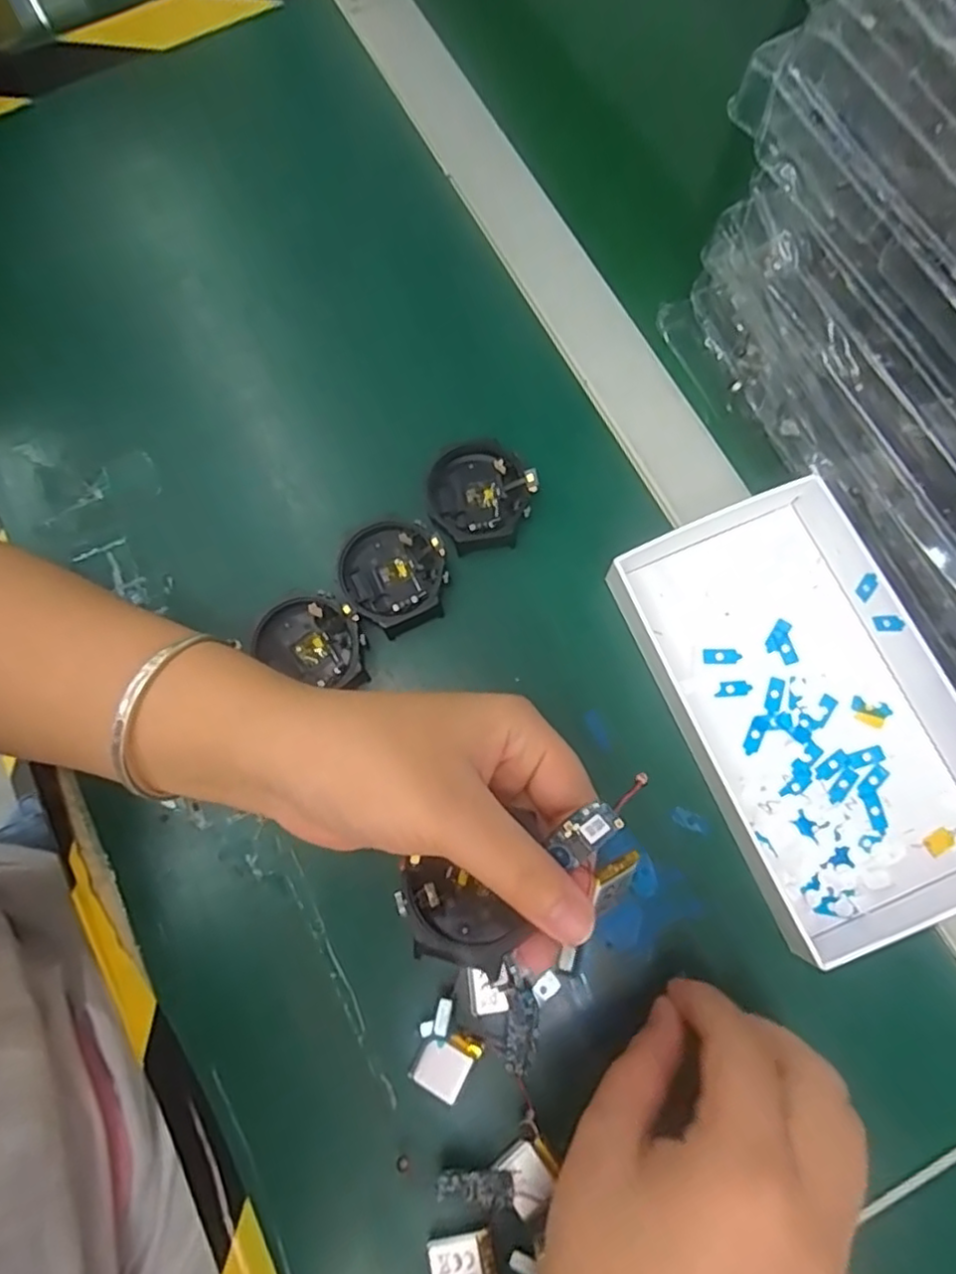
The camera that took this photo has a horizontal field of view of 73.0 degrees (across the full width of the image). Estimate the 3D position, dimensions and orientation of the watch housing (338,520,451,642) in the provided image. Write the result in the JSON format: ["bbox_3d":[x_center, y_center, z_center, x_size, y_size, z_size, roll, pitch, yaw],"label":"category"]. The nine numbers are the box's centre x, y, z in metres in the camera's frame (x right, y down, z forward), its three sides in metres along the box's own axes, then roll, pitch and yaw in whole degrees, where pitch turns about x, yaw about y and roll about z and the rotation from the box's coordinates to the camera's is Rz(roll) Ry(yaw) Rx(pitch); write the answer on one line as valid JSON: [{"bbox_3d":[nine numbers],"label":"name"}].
[{"bbox_3d":[-0.037,-0.028,0.293,0.048,0.009,0.050,0,76,0],"label":"watch housing"}]

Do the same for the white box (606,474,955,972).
[{"bbox_3d":[0.143,0.030,0.268,0.106,0.027,0.181,-24,77,-4],"label":"white box"}]

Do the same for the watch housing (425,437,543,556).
[{"bbox_3d":[0.001,-0.066,0.304,0.049,0.011,0.050,0,76,0],"label":"watch housing"}]

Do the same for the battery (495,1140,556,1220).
[{"bbox_3d":[0.018,0.198,0.236,0.017,0.007,0.018,-37,79,-8],"label":"battery"}]

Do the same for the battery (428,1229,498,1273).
[{"bbox_3d":[-0.005,0.227,0.231,0.023,0.005,0.020,-13,76,-3],"label":"battery"}]

